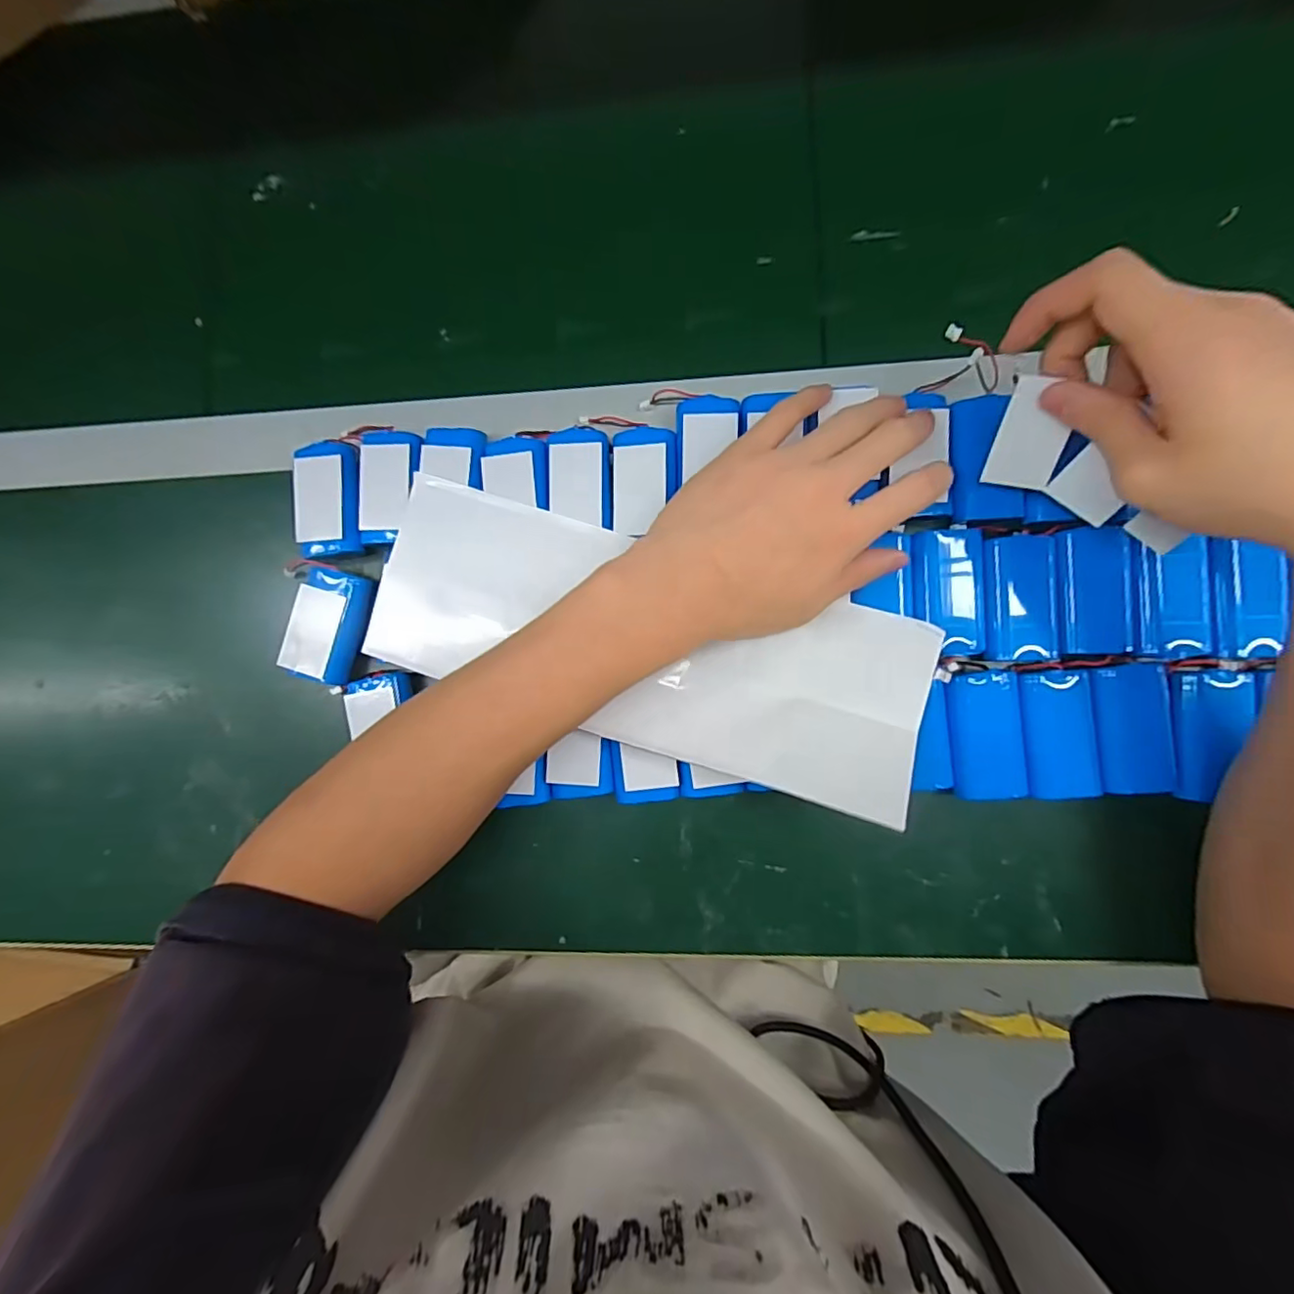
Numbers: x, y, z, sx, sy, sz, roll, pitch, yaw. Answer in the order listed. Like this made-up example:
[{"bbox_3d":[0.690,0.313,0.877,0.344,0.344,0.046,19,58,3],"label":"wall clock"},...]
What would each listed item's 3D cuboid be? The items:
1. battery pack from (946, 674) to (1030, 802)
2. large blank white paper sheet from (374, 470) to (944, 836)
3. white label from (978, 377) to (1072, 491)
[{"bbox_3d":[0.182,0.047,0.312,0.035,0.015,0.066,-3,88,6],"label":"battery pack"},{"bbox_3d":[-0.006,-0.004,0.304,0.297,0.035,0.108,20,90,8],"label":"large blank white paper sheet"},{"bbox_3d":[0.190,-0.105,0.284,0.031,0.004,0.050,34,130,38],"label":"white label"}]

